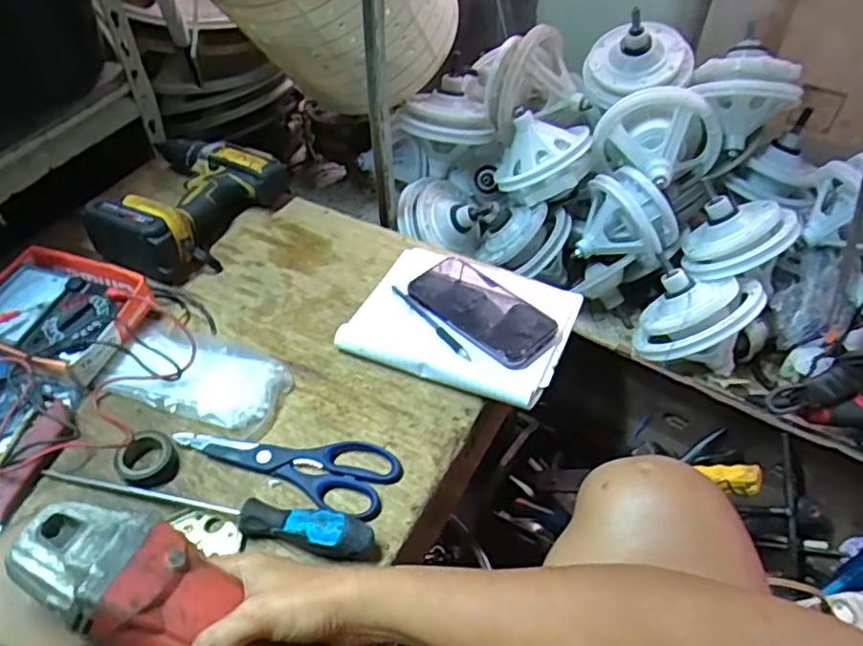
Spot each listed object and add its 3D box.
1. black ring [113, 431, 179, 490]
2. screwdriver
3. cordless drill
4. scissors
[{"bbox_3d":[-0.258,0.124,0.598,0.050,0.022,0.049,0,47,0],"label":"black ring"},{"bbox_3d":[-0.192,0.152,0.562,0.300,0.028,0.033,12,48,11],"label":"screwdriver"},{"bbox_3d":[-0.324,-0.159,0.824,0.199,0.075,0.225,18,50,16],"label":"cordless drill"},{"bbox_3d":[-0.133,0.125,0.609,0.205,0.009,0.067,13,48,11],"label":"scissors"}]

